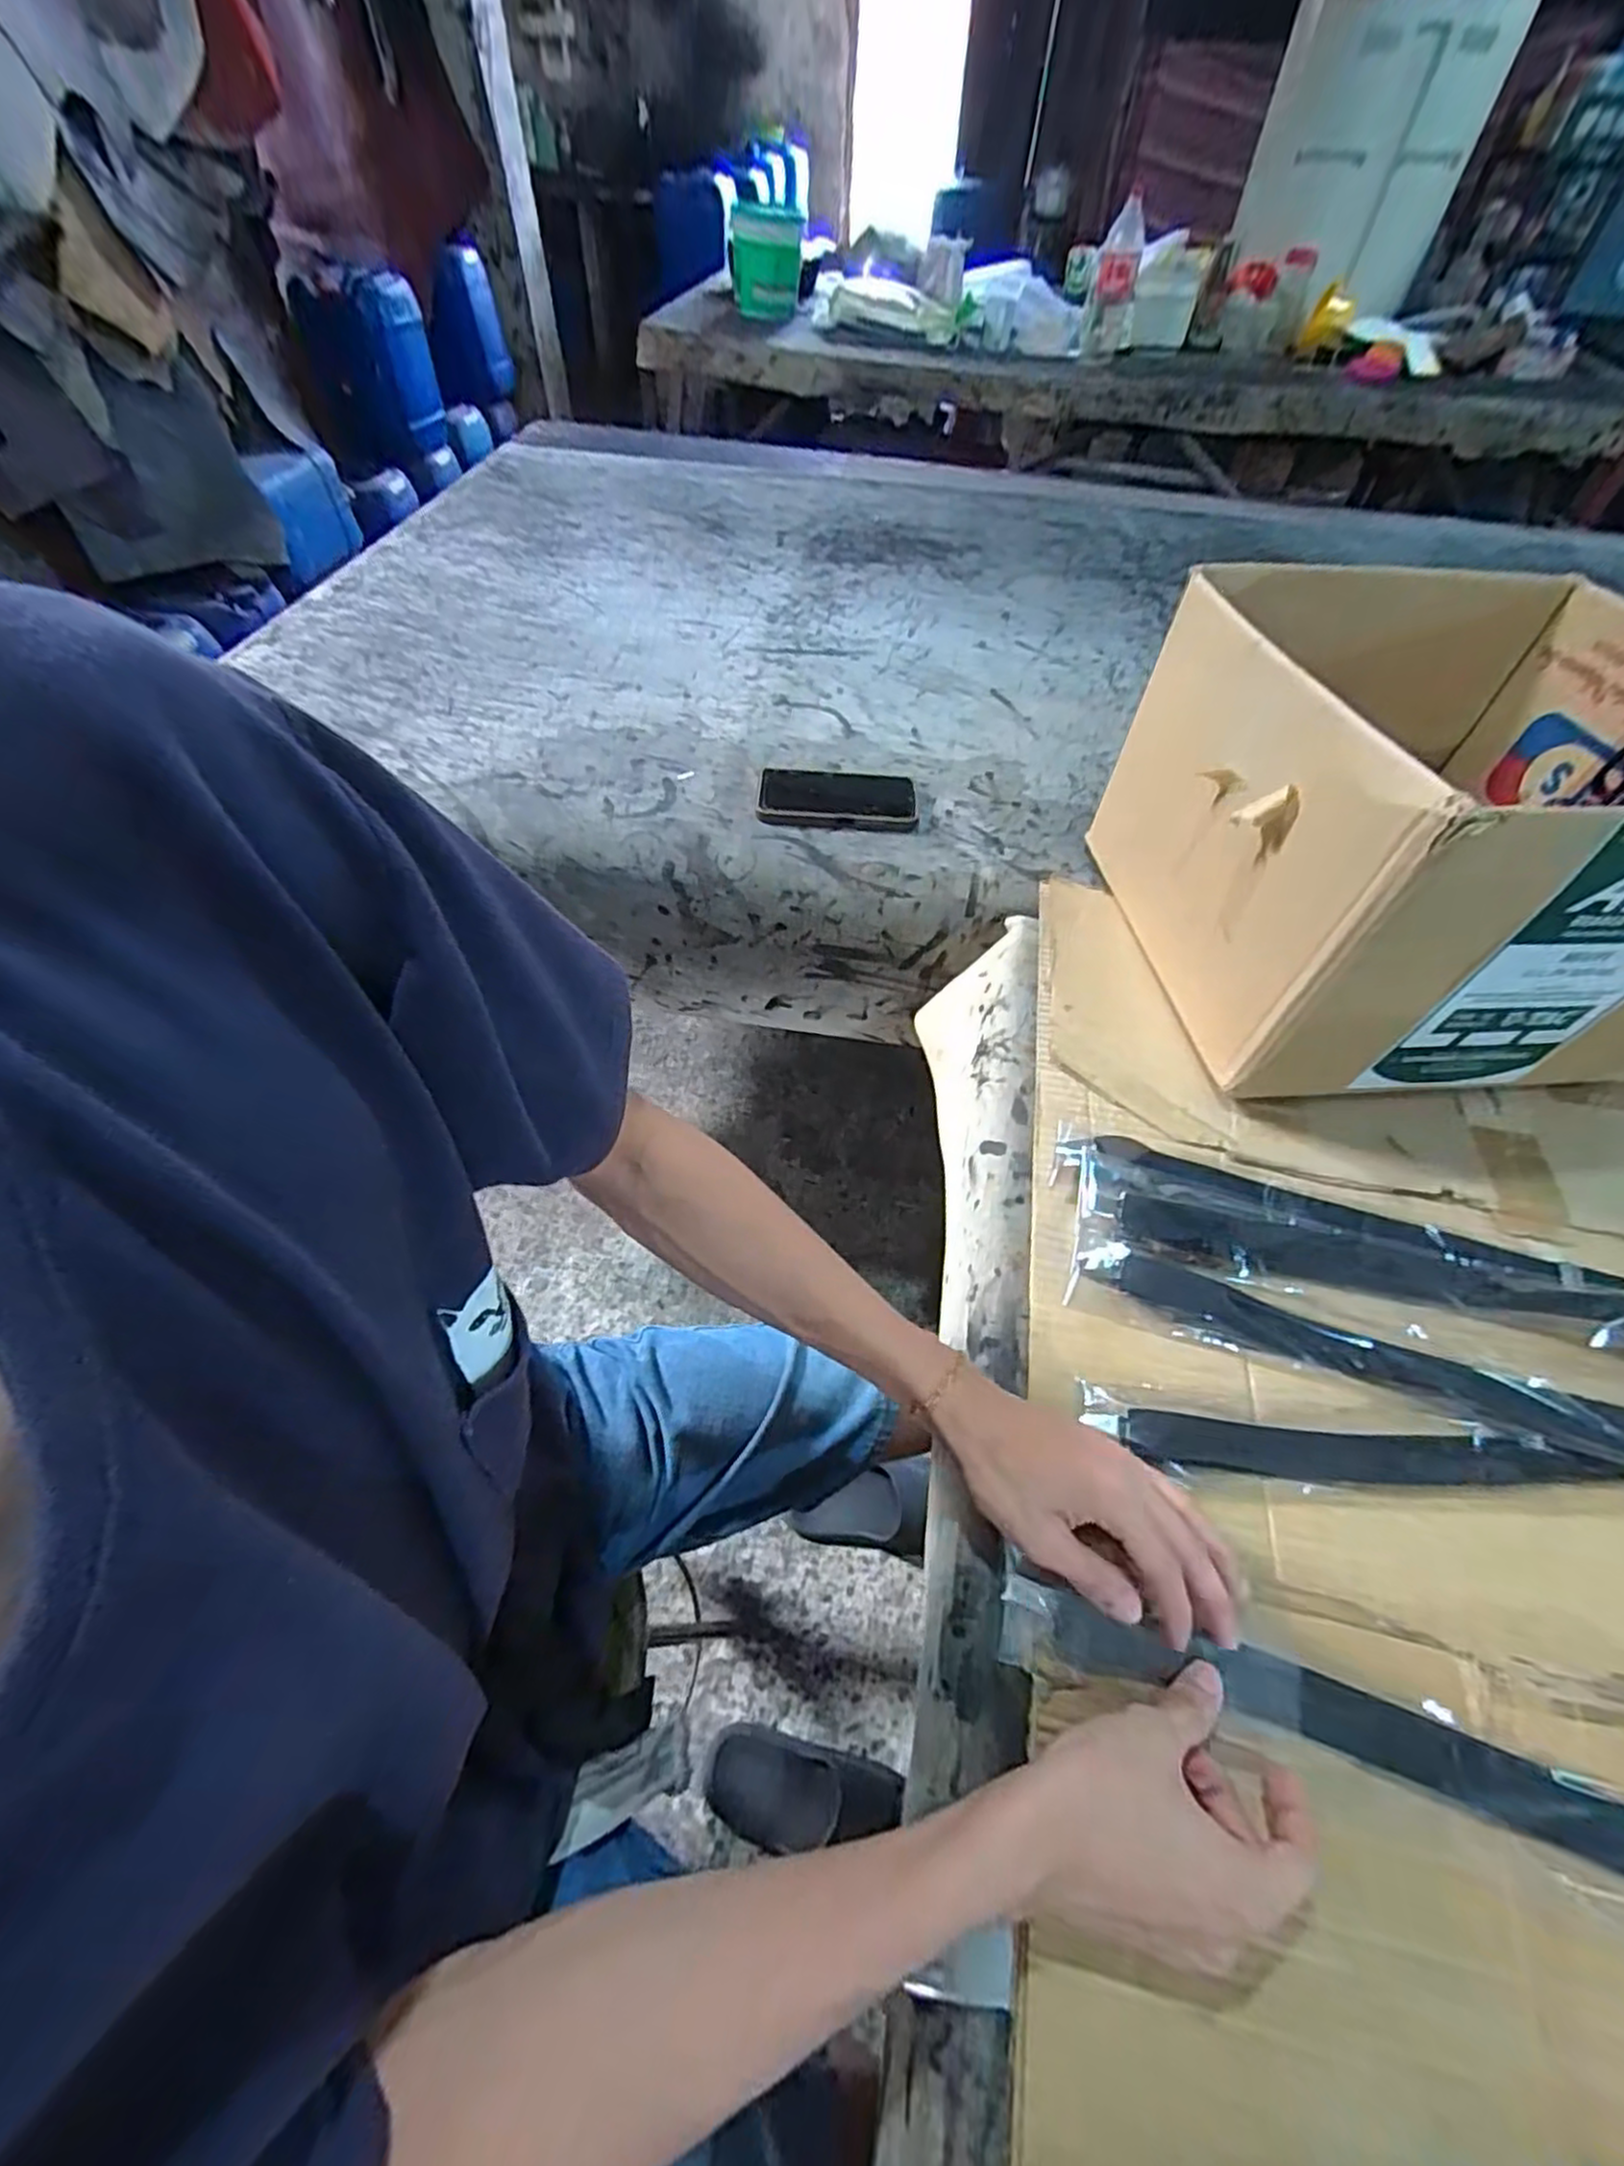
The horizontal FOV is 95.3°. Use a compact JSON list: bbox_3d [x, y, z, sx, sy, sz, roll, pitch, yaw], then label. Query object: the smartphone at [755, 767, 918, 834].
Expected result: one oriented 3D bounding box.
[{"bbox_3d":[0.027,-0.294,0.761,0.162,0.013,0.091,4,54,0],"label":"smartphone"}]

